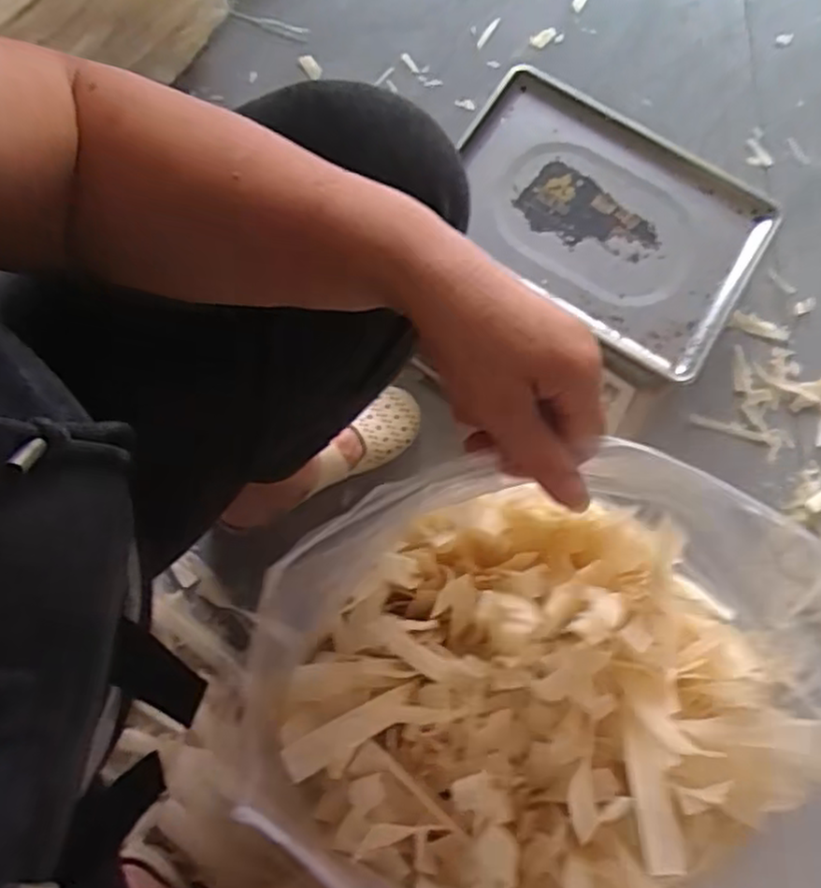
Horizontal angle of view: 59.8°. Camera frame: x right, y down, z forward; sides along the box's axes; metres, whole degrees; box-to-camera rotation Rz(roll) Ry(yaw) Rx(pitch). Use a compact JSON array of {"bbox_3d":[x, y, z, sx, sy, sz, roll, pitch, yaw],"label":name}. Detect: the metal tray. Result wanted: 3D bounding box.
[{"bbox_3d":[0.203,-0.243,0.763,0.327,0.016,0.236,32,77,6],"label":"metal tray"}]

